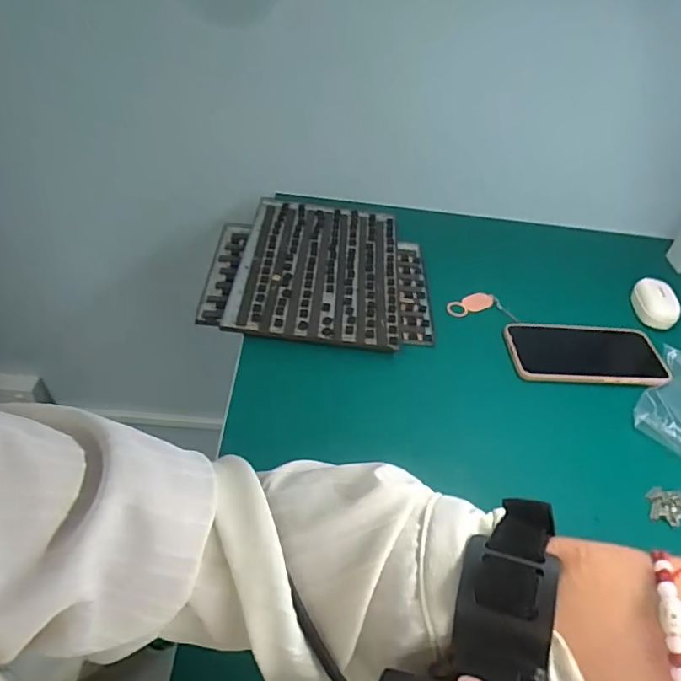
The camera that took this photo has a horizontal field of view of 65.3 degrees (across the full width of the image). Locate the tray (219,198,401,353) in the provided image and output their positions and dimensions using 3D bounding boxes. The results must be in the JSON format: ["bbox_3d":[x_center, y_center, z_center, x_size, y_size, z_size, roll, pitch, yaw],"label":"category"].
[{"bbox_3d":[-0.023,-0.086,0.613,0.178,0.011,0.242,5,45,-1],"label":"tray"}]

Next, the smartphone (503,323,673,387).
[{"bbox_3d":[0.259,0.012,0.565,0.165,0.012,0.086,5,44,-4],"label":"smartphone"}]

